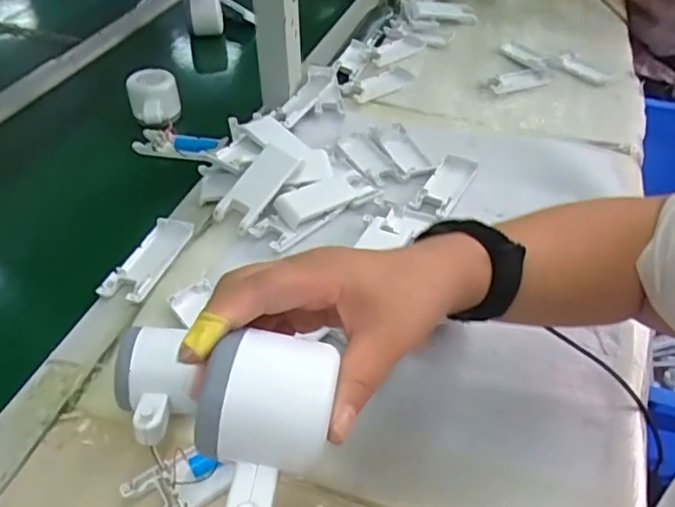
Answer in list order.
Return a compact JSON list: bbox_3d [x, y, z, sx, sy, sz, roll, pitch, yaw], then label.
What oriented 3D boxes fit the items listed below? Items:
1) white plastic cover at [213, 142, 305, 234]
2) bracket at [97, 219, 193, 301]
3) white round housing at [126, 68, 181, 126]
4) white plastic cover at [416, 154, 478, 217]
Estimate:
[{"bbox_3d":[-0.081,-0.066,0.597,0.045,0.030,0.098,27,67,24],"label":"white plastic cover"},{"bbox_3d":[-0.171,0.004,0.545,0.045,0.010,0.103,17,45,15],"label":"bracket"},{"bbox_3d":[-0.221,-0.188,0.714,0.056,0.049,0.065,-14,46,-17],"label":"white round housing"},{"bbox_3d":[0.118,-0.075,0.636,0.039,0.011,0.097,22,47,20],"label":"white plastic cover"}]

